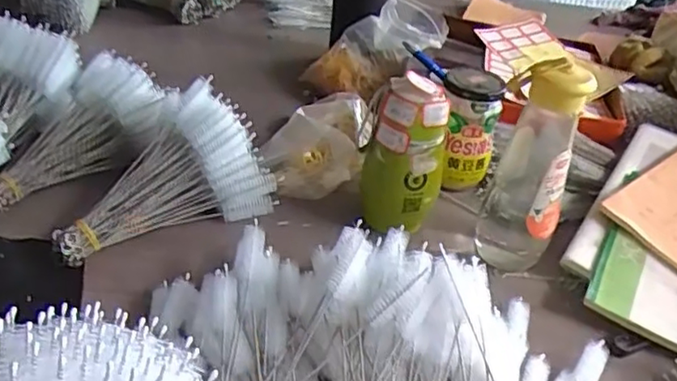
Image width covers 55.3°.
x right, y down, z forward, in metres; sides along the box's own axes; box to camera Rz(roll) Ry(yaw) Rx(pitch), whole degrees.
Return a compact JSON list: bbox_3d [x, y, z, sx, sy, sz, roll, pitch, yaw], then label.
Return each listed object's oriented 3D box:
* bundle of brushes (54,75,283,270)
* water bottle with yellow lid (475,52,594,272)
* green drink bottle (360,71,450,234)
[{"bbox_3d":[-0.162,-0.022,0.606,0.191,0.093,0.094,-20,44,-32],"label":"bundle of brushes"},{"bbox_3d":[0.177,-0.018,0.595,0.069,0.212,0.068,22,39,19],"label":"water bottle with yellow lid"},{"bbox_3d":[0.064,-0.036,0.622,0.077,0.147,0.062,12,37,7],"label":"green drink bottle"}]

